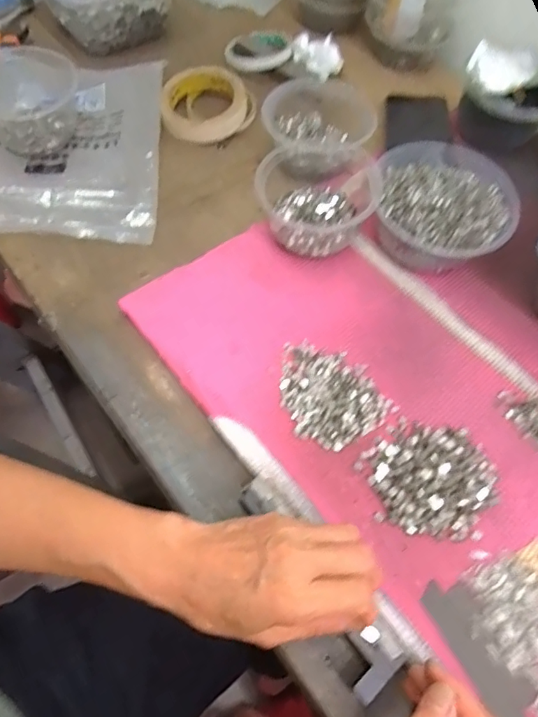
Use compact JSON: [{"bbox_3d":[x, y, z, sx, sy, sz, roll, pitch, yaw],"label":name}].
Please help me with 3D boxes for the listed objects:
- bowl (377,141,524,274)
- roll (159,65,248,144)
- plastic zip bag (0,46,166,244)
[{"bbox_3d":[0.165,-0.142,0.479,0.123,0.058,0.130,1,63,-2],"label":"bowl"},{"bbox_3d":[-0.074,-0.296,0.574,0.094,0.025,0.098,1,63,-2],"label":"roll"},{"bbox_3d":[-0.241,-0.242,0.535,0.240,0.033,0.271,-2,63,-3],"label":"plastic zip bag"}]

